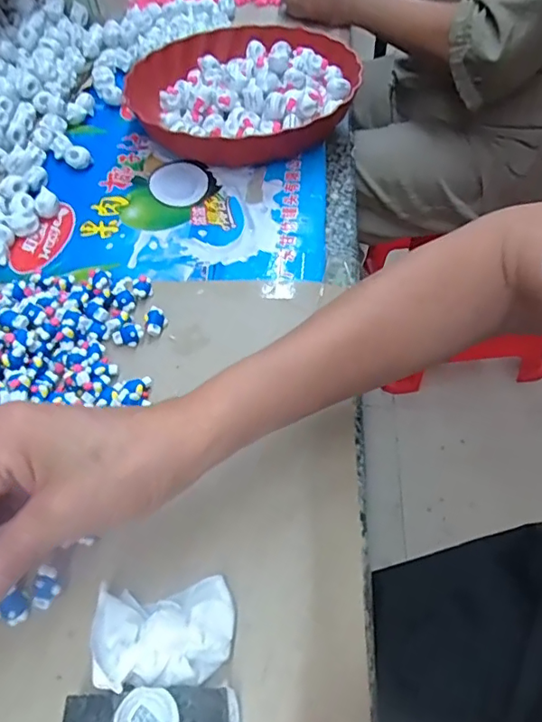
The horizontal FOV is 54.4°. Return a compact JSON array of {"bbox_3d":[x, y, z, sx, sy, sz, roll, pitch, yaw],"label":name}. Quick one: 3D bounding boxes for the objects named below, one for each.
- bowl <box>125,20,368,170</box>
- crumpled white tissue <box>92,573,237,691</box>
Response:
[{"bbox_3d":[-0.028,-0.292,0.576,0.234,0.052,0.244,0,53,3],"label":"bowl"},{"bbox_3d":[-0.052,0.135,0.261,0.066,0.030,0.045,-7,53,-2],"label":"crumpled white tissue"}]

